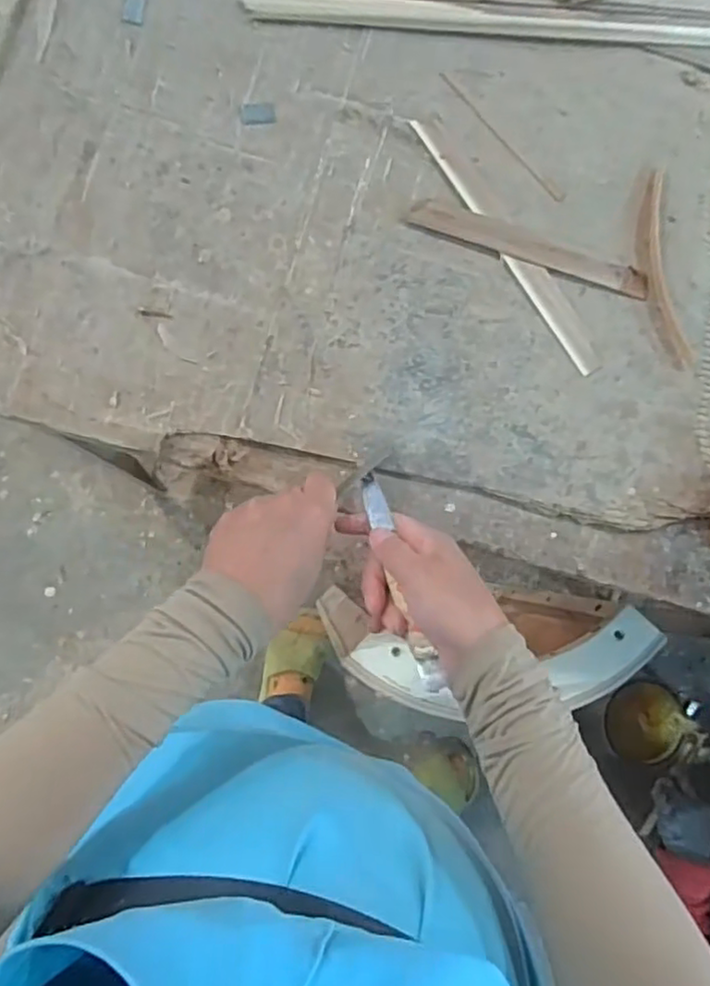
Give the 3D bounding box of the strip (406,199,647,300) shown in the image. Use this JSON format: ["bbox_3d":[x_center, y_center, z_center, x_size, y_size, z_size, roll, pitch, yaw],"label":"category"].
[{"bbox_3d":[0.135,-0.190,0.494,0.190,0.004,0.025,16,83,-4],"label":"strip"}]

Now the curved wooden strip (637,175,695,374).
[{"bbox_3d":[0.243,-0.178,0.510,0.029,0.005,0.160,-7,85,-7],"label":"curved wooden strip"}]

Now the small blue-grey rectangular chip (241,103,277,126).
[{"bbox_3d":[-0.073,-0.288,0.484,0.026,0.004,0.016,-10,85,-7],"label":"small blue-grey rectangular chip"}]

